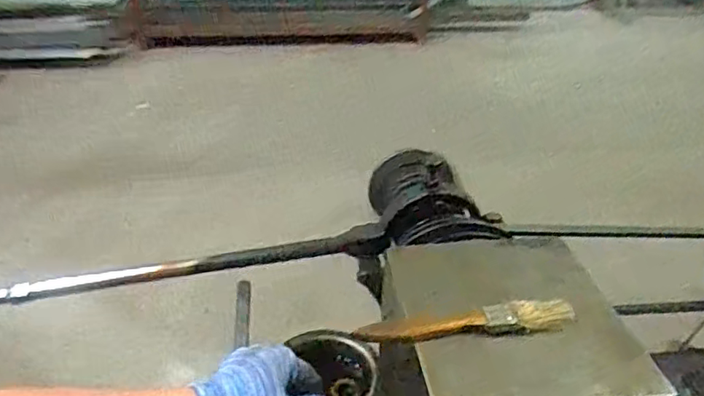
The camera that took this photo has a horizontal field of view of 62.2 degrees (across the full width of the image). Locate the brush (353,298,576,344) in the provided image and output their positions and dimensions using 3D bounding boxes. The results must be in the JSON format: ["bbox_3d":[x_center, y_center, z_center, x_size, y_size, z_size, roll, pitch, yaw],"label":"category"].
[{"bbox_3d":[0.079,0.084,0.401,0.147,0.017,0.021,-2,32,-7],"label":"brush"}]

